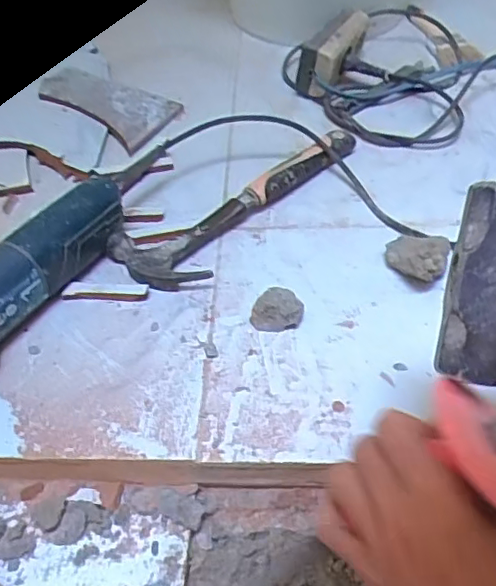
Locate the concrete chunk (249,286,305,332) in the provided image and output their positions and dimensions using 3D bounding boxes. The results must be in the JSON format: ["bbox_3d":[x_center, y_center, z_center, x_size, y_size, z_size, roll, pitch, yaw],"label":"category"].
[{"bbox_3d":[0.024,0.012,0.505,0.043,0.025,0.037,-6,50,-1],"label":"concrete chunk"}]

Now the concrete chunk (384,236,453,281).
[{"bbox_3d":[0.150,-0.033,0.528,0.054,0.037,0.056,14,53,15],"label":"concrete chunk"}]

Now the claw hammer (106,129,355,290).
[{"bbox_3d":[0.009,-0.085,0.586,0.288,0.029,0.087,-30,54,-19],"label":"claw hammer"}]

